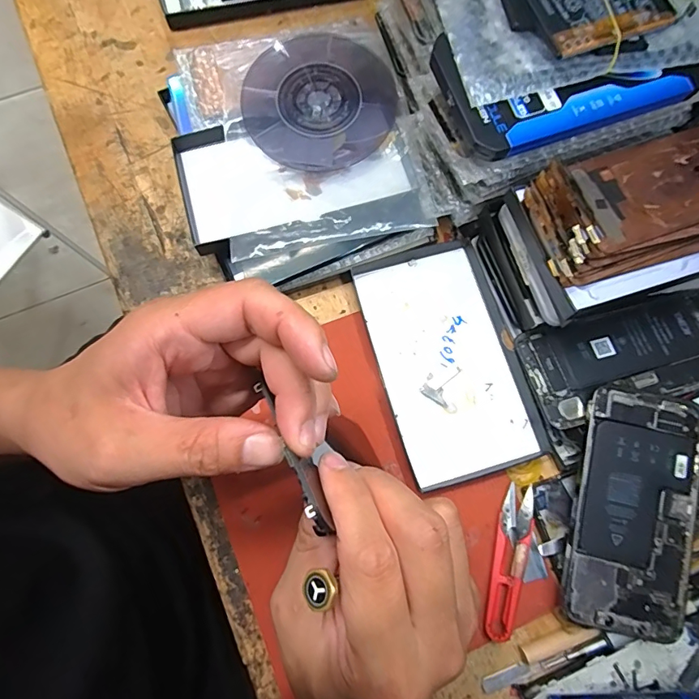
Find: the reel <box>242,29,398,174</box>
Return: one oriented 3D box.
[{"bbox_3d":[-0.023,-0.203,0.370,0.121,0.010,0.121,1,76,-3],"label":"reel"}]

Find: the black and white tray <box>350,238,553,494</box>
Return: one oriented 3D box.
[{"bbox_3d":[0.075,0.007,0.355,0.103,0.011,0.180,-16,78,-6],"label":"black and white tray"}]

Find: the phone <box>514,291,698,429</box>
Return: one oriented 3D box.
[{"bbox_3d":[0.209,0.003,0.335,0.153,0.007,0.071,-17,73,0],"label":"phone"}]

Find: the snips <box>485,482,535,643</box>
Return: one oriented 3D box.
[{"bbox_3d":[0.113,0.148,0.320,0.022,0.016,0.101,16,76,1],"label":"snips"}]

